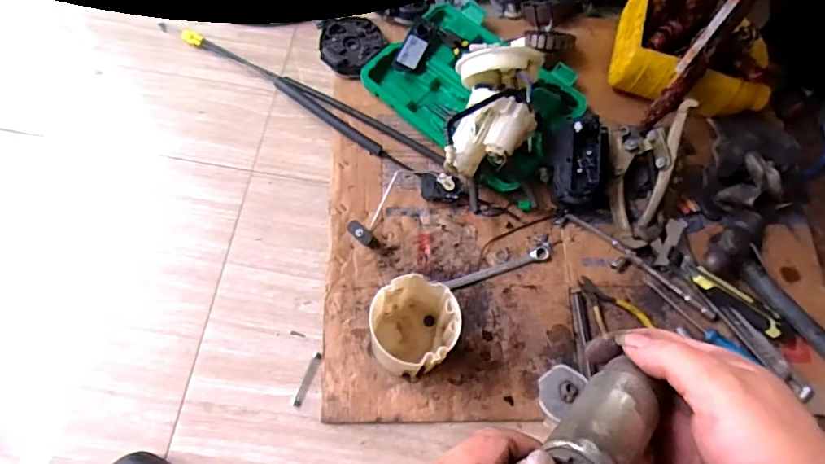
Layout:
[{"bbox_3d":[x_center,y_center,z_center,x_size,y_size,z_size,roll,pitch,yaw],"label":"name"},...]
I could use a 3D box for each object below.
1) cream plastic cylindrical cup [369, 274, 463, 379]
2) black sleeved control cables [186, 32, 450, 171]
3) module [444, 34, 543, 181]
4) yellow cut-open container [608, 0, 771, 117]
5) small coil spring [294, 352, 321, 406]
[{"bbox_3d":[0.003,0.112,0.632,0.088,0.121,0.094,1,69,-2],"label":"cream plastic cylindrical cup"},{"bbox_3d":[-0.166,-0.202,0.810,0.463,0.028,0.045,31,71,9],"label":"black sleeved control cables"},{"bbox_3d":[0.110,-0.172,0.705,0.124,0.100,0.194,17,70,4],"label":"module"},{"bbox_3d":[0.426,-0.266,0.787,0.221,0.121,0.184,16,70,4],"label":"yellow cut-open container"},{"bbox_3d":[-0.135,0.188,0.675,0.014,0.004,0.070,17,70,4],"label":"small coil spring"}]

